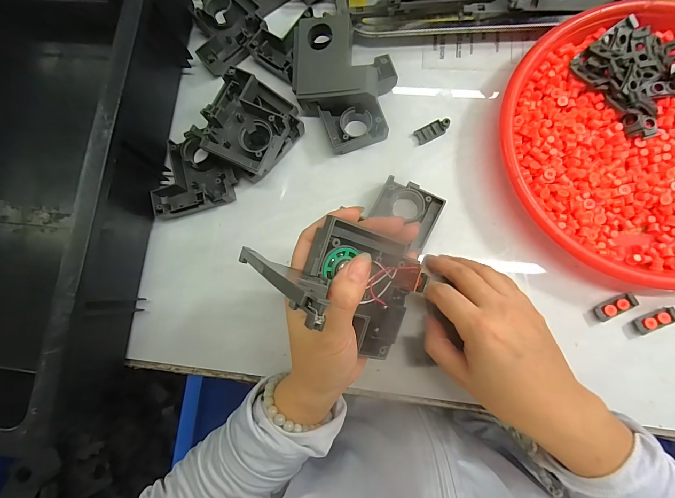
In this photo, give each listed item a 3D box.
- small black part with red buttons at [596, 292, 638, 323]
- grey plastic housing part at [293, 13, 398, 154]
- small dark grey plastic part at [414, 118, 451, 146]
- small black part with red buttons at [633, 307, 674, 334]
[{"bbox_3d":[0.241,0.050,0.273,0.034,0.008,0.013,-26,82,1],"label":"small black part with red buttons"},{"bbox_3d":[0.007,-0.155,0.301,0.096,0.042,0.116,-3,83,4],"label":"grey plastic housing part"},{"bbox_3d":[0.095,-0.117,0.310,0.034,0.005,0.016,-26,82,1],"label":"small dark grey plastic part"},{"bbox_3d":[0.272,0.061,0.268,0.034,0.006,0.013,-22,82,2],"label":"small black part with red buttons"}]

